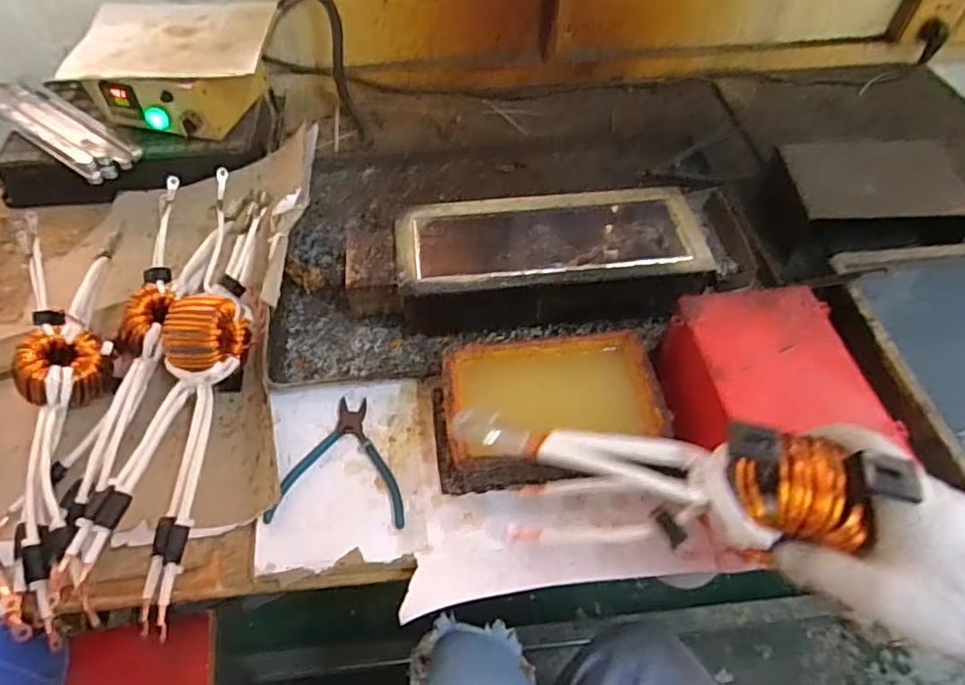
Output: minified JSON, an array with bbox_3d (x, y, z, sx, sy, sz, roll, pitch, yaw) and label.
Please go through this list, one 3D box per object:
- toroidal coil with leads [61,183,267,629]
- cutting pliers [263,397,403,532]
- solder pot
[{"bbox_3d":[-0.301,0.035,0.615,0.104,0.083,0.447,1,52,1],"label":"toroidal coil with leads"},{"bbox_3d":[-0.134,0.112,0.604,0.124,0.010,0.132,1,52,1],"label":"cutting pliers"},{"bbox_3d":[0.079,-0.093,0.714,0.347,0.090,0.154,-6,53,-5],"label":"solder pot"}]

